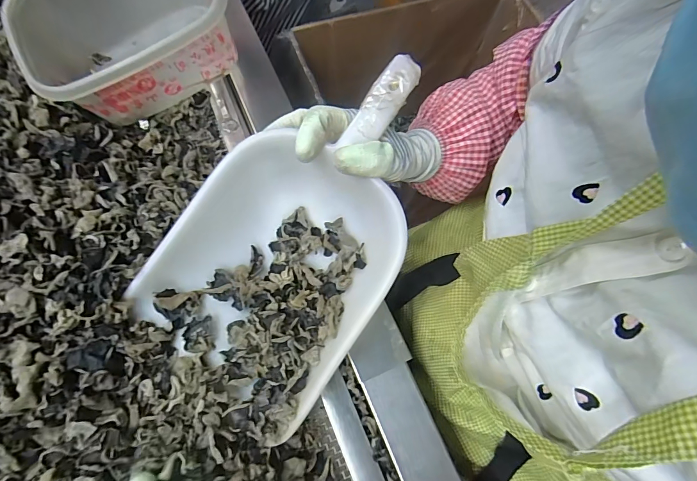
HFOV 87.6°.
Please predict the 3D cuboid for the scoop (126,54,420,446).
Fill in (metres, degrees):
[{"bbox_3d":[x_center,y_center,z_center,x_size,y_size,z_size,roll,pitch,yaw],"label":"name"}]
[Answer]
[{"bbox_3d":[-0.048,-0.006,0.304,0.185,0.117,0.265,34,72,10],"label":"scoop"}]

